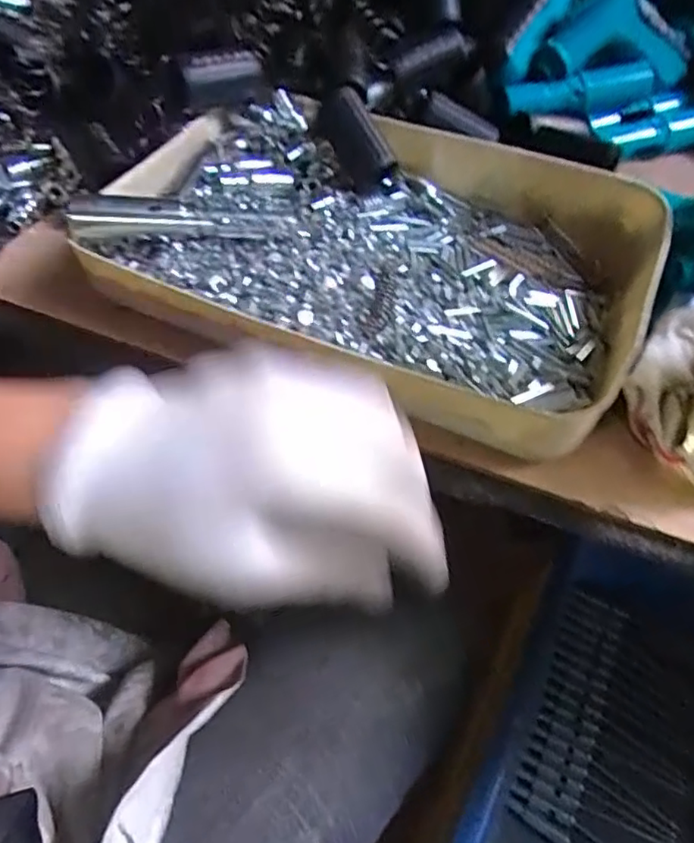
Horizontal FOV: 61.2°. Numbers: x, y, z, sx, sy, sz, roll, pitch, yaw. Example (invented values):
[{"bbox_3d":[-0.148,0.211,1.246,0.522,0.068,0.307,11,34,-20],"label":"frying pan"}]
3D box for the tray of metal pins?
[{"bbox_3d":[0.017,-0.114,0.372,0.325,0.052,0.237,21,56,15],"label":"tray of metal pins"}]

